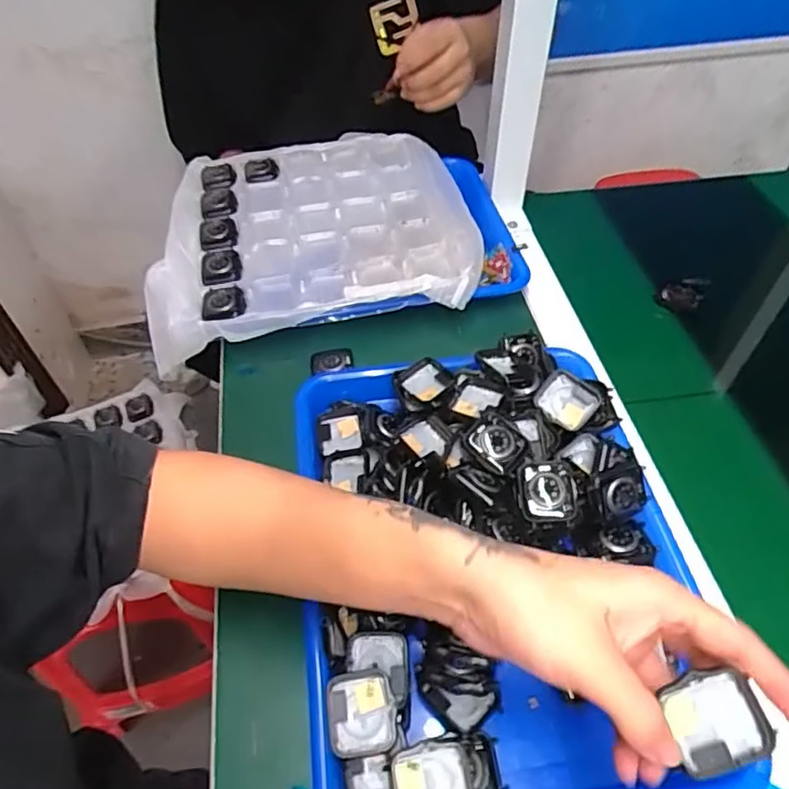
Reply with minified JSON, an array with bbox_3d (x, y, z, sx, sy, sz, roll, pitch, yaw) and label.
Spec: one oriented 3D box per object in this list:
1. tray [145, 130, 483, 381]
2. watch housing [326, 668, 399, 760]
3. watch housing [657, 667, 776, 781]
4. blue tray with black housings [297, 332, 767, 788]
[{"bbox_3d":[-0.083,-0.174,0.624,0.308,0.031,0.306,-5,53,0],"label":"tray"},{"bbox_3d":[-0.019,0.182,0.342,0.038,0.007,0.043,-8,51,-4],"label":"watch housing"},{"bbox_3d":[0.142,0.144,0.264,0.040,0.014,0.037,-10,56,-10],"label":"watch housing"},{"bbox_3d":[0.066,0.094,0.414,0.253,0.059,0.344,-7,51,-4],"label":"blue tray with black housings"}]

